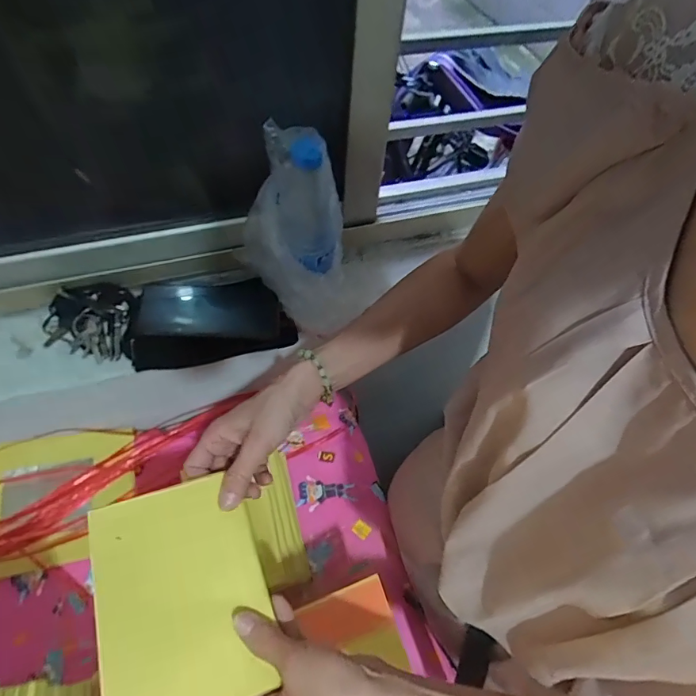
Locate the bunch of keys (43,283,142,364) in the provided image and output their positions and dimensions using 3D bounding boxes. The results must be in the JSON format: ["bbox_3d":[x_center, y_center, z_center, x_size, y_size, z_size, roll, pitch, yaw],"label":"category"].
[{"bbox_3d":[-0.315,-0.041,0.556,0.097,0.058,0.088,10,55,2],"label":"bunch of keys"}]

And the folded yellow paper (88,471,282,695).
[{"bbox_3d":[-0.123,0.184,0.341,0.116,0.010,0.158,-11,61,-22],"label":"folded yellow paper"}]

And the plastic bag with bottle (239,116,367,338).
[{"bbox_3d":[-0.052,-0.121,0.529,0.148,0.240,0.074,11,55,3],"label":"plastic bag with bottle"}]

